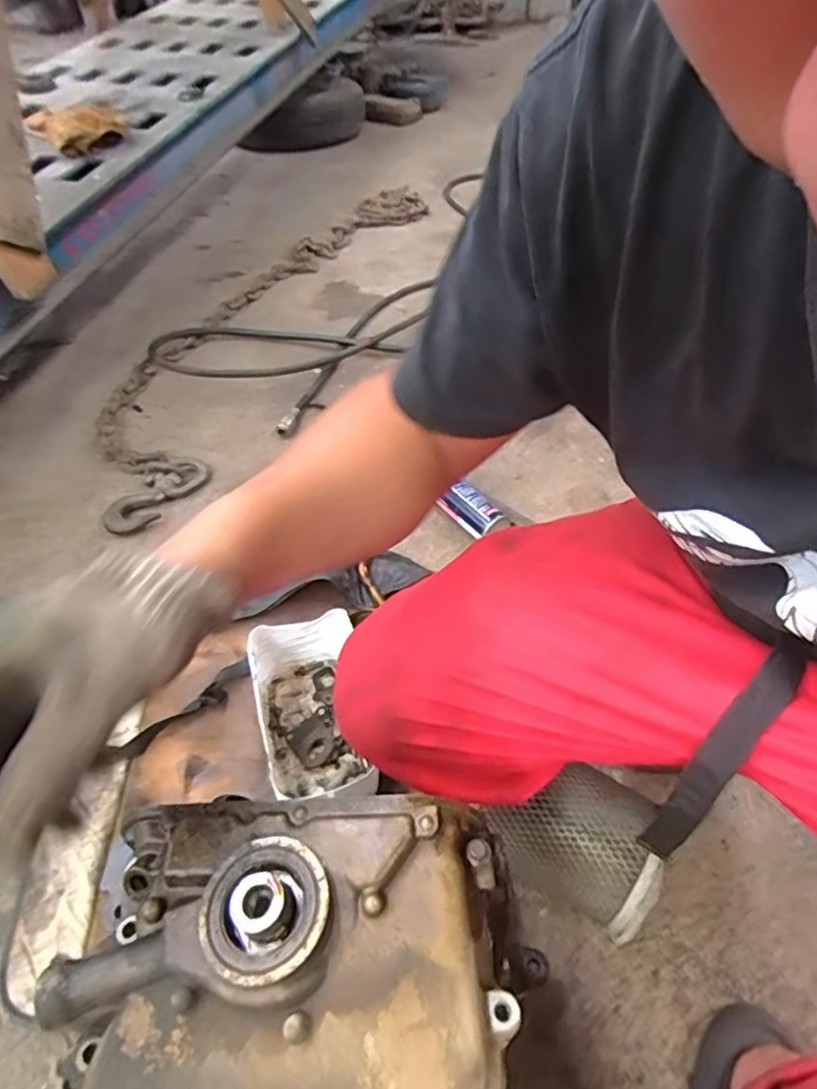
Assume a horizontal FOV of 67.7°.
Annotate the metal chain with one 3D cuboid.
[{"bbox_3d":[-0.325,-0.594,1.485,0.322,0.044,1.527,12,50,14],"label":"metal chain"}]

